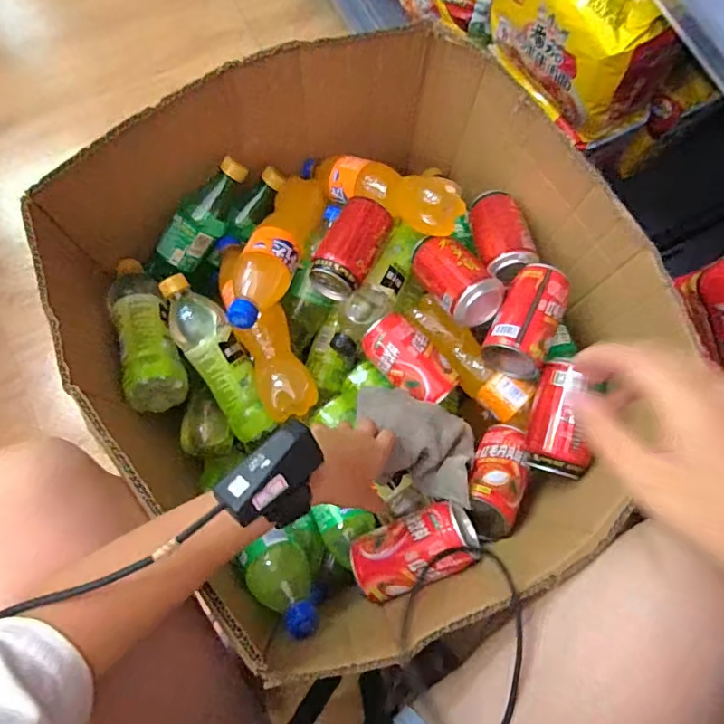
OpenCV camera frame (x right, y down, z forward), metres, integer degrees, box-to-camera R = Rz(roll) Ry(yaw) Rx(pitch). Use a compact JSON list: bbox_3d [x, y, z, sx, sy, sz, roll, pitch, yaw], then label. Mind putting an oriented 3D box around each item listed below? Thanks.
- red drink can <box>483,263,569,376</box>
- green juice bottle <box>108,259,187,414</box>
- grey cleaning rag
[{"bbox_3d":[0.182,-0.050,0.548,0.064,0.055,0.120,25,77,4],"label":"red drink can"},{"bbox_3d":[-0.246,-0.040,0.568,0.061,0.053,0.193,-23,61,-7],"label":"green juice bottle"},{"bbox_3d":[0.054,0.083,0.530,0.131,0.052,0.093,19,75,4],"label":"grey cleaning rag"}]

